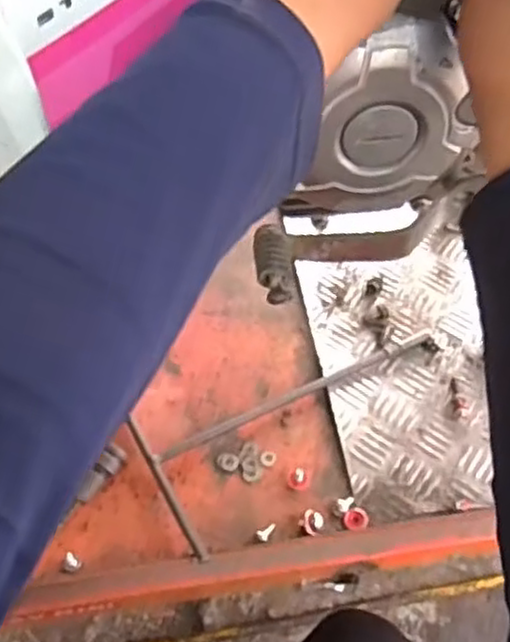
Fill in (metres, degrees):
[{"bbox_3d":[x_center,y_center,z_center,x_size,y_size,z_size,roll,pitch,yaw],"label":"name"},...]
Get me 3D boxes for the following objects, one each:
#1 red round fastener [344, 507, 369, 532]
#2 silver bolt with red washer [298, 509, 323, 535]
[{"bbox_3d":[0.084,0.161,0.577,0.021,0.006,0.017,-19,56,-17],"label":"red round fastener"},{"bbox_3d":[0.046,0.161,0.569,0.018,0.011,0.018,2,53,-2],"label":"silver bolt with red washer"}]

